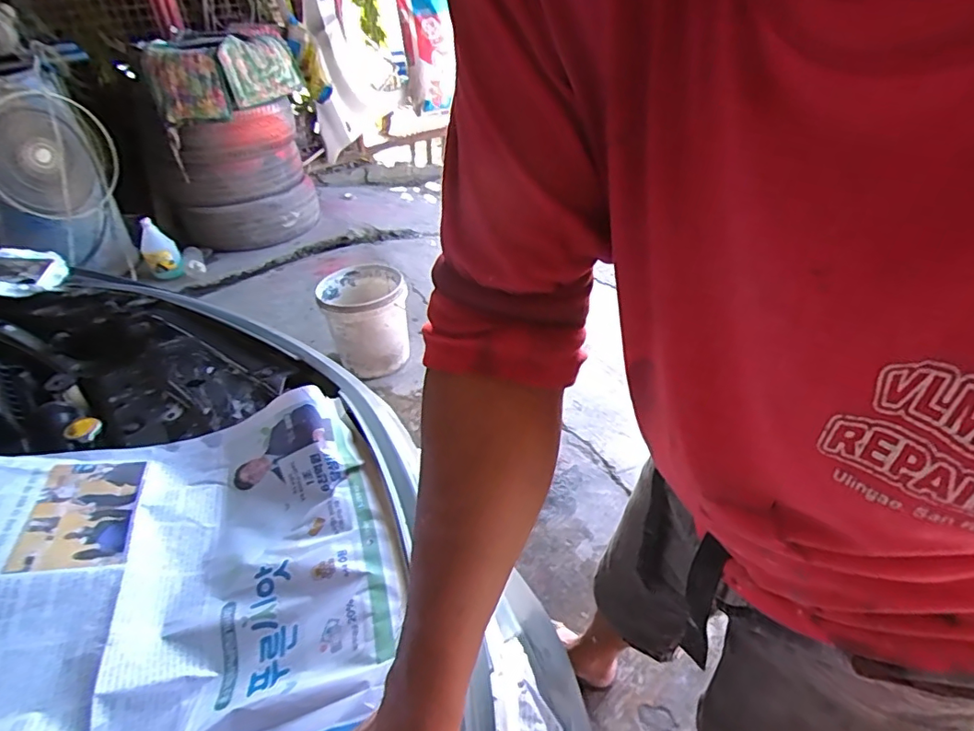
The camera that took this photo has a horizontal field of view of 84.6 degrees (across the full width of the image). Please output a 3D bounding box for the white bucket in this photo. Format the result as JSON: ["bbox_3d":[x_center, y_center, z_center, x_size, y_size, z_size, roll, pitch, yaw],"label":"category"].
[{"bbox_3d":[-0.428,-0.167,1.914,0.298,0.287,0.302,-18,39,-20],"label":"white bucket"}]

